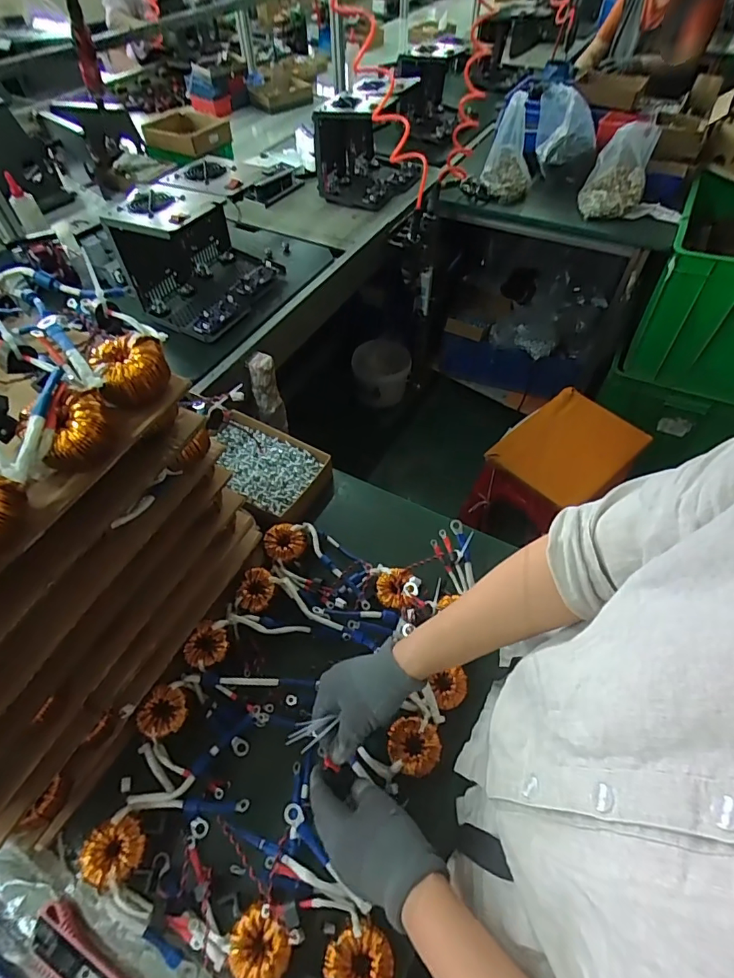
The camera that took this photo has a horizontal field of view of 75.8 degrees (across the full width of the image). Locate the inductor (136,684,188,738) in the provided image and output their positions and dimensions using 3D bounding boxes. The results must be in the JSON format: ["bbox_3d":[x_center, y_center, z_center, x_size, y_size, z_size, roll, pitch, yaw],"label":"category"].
[{"bbox_3d":[-0.235,0.259,0.547,0.052,0.017,0.053,0,54,0],"label":"inductor"}]

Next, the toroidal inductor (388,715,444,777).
[{"bbox_3d":[0.052,0.288,0.527,0.057,0.026,0.055,10,54,7],"label":"toroidal inductor"}]

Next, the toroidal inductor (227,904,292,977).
[{"bbox_3d":[-0.098,0.420,0.434,0.055,0.034,0.051,0,54,0],"label":"toroidal inductor"}]

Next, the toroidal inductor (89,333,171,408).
[{"bbox_3d":[-0.200,-0.103,0.404,0.055,0.032,0.055,-25,58,-17],"label":"toroidal inductor"}]

